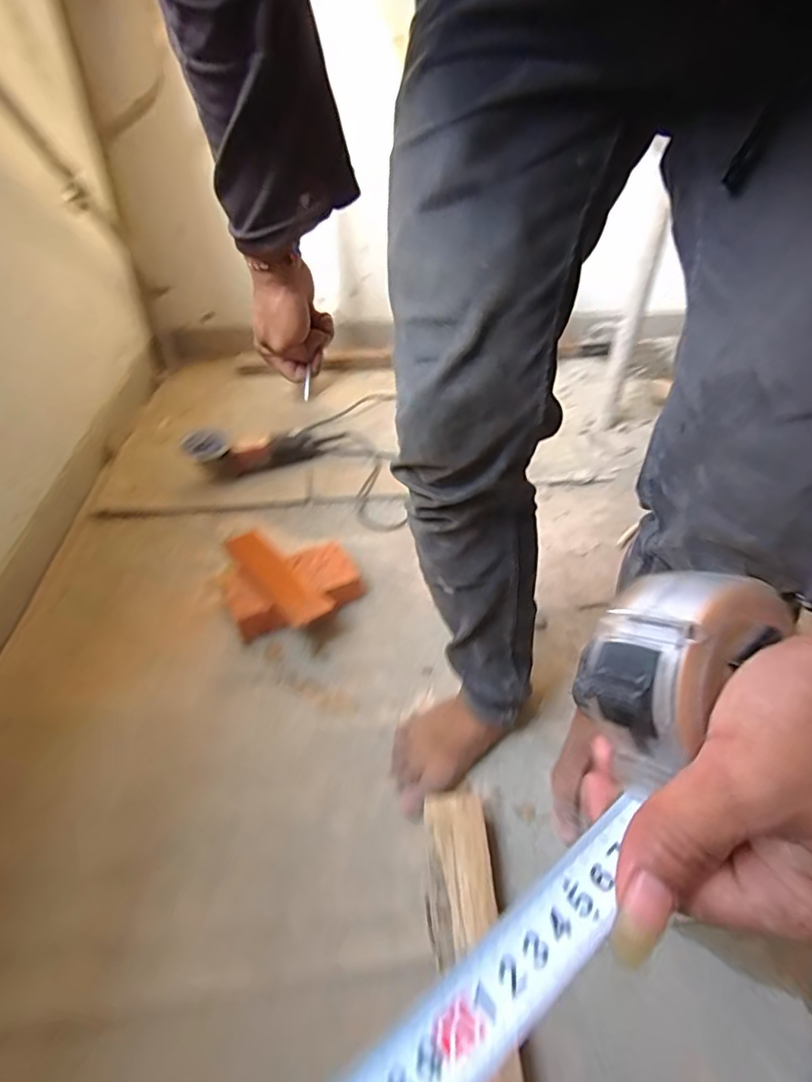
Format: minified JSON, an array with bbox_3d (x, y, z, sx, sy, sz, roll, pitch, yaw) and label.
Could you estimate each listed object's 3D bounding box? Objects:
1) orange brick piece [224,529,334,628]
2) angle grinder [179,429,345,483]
[{"bbox_3d":[-0.200,0.051,0.825,0.065,0.017,0.213,-29,48,-33],"label":"orange brick piece"},{"bbox_3d":[-0.292,-0.202,1.149,0.323,0.082,0.076,-16,43,-21],"label":"angle grinder"}]

